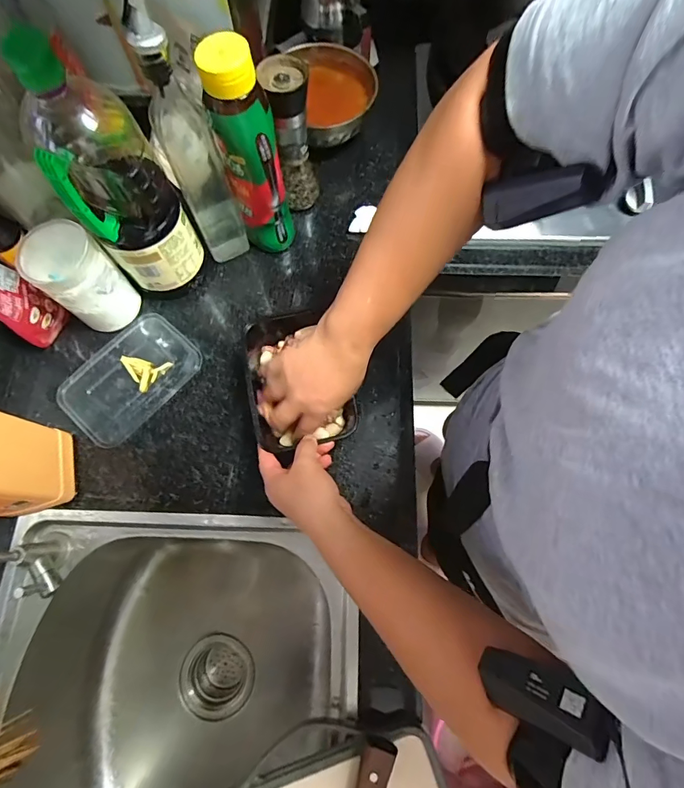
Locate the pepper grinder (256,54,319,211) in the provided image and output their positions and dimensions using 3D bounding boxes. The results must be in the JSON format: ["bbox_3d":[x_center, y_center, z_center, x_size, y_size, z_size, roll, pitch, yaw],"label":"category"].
[{"bbox_3d":[-0.065,-0.333,0.545,0.051,0.180,0.059,-13,73,-4],"label":"pepper grinder"}]

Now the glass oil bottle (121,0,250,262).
[{"bbox_3d":[-0.172,-0.271,0.462,0.059,0.300,0.061,-29,74,-9],"label":"glass oil bottle"}]

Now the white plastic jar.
[{"bbox_3d":[-0.321,-0.140,0.510,0.087,0.119,0.078,33,75,10],"label":"white plastic jar"}]

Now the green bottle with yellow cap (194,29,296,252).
[{"bbox_3d":[-0.106,-0.270,0.491,0.064,0.245,0.061,-17,73,-5],"label":"green bottle with yellow cap"}]

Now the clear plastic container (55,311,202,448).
[{"bbox_3d":[-0.278,-0.023,0.533,0.118,0.009,0.169,39,77,12],"label":"clear plastic container"}]

